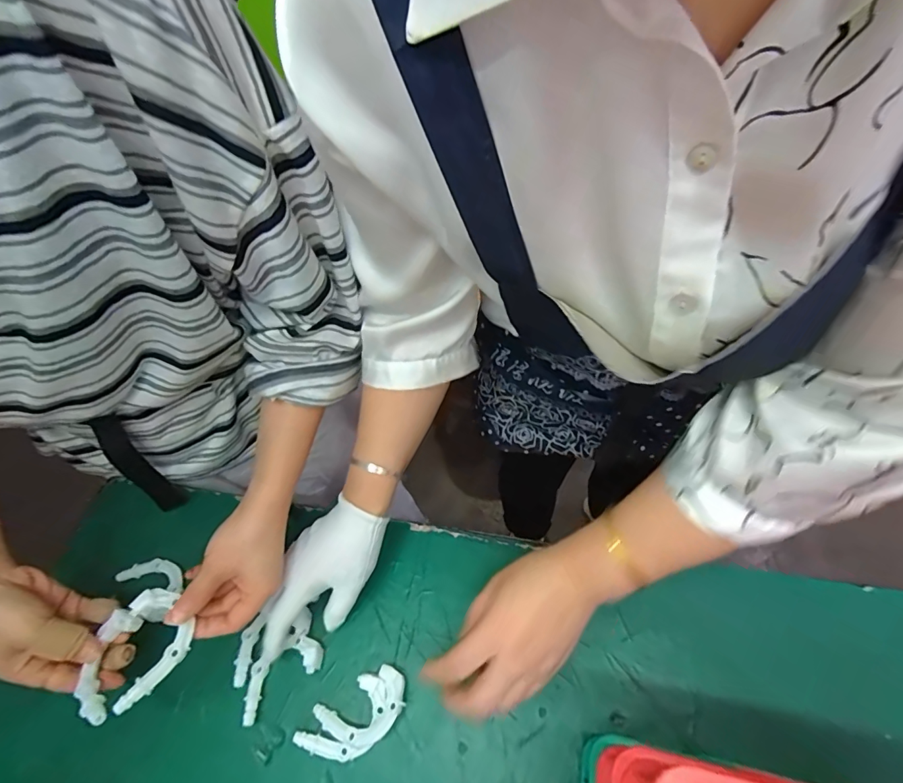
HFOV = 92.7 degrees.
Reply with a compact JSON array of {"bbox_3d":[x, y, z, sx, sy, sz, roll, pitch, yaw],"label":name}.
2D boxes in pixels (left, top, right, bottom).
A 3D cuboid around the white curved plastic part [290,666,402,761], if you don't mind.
[{"bbox_3d":[-0.087,0.291,0.384,0.100,0.022,0.050,-25,57,-12],"label":"white curved plastic part"}]

